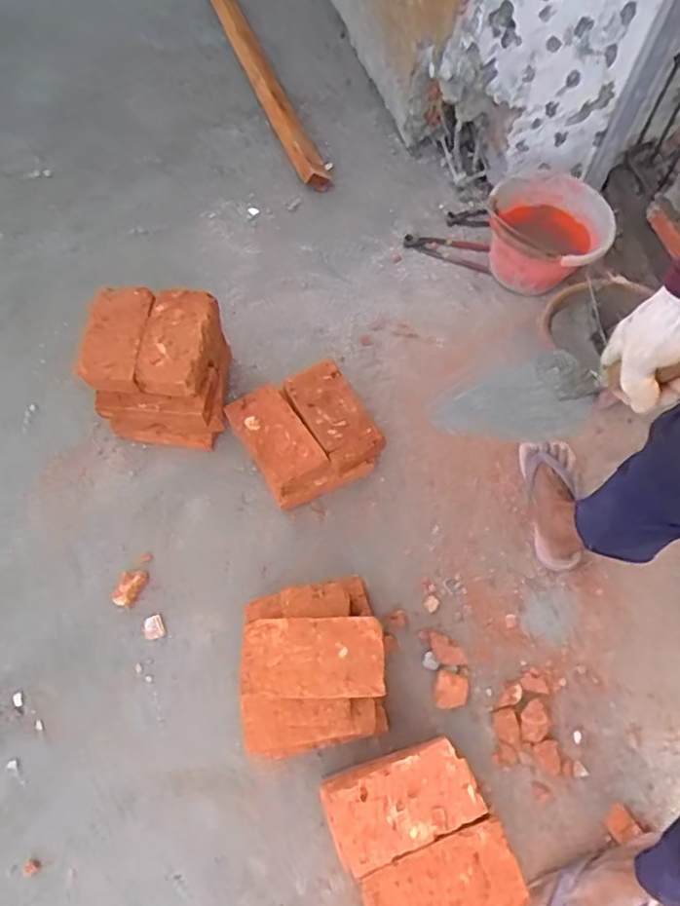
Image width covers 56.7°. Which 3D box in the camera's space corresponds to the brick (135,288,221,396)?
[{"bbox_3d":[-0.286,-0.194,1.108,0.112,0.074,0.179,9,65,4],"label":"brick"}]

